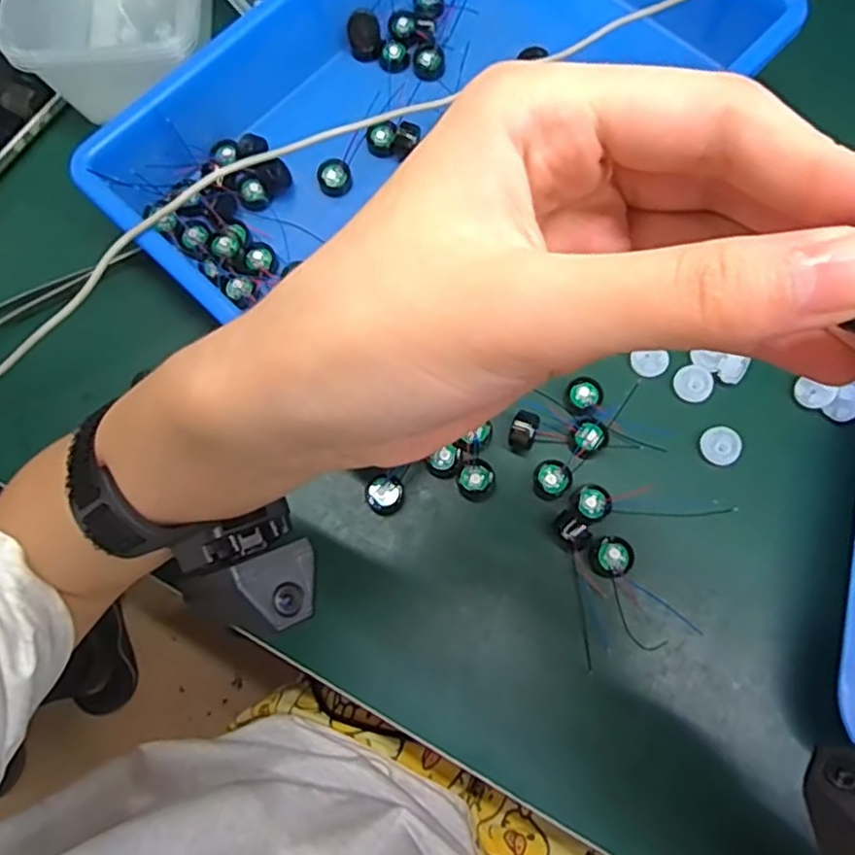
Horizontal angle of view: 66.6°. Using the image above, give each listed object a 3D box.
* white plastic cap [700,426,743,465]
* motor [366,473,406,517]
[{"bbox_3d":[0.164,0.010,0.364,0.020,0.004,0.021,0,73,2],"label":"white plastic cap"},{"bbox_3d":[-0.023,0.037,0.360,0.021,0.012,0.021,0,73,2],"label":"motor"}]

